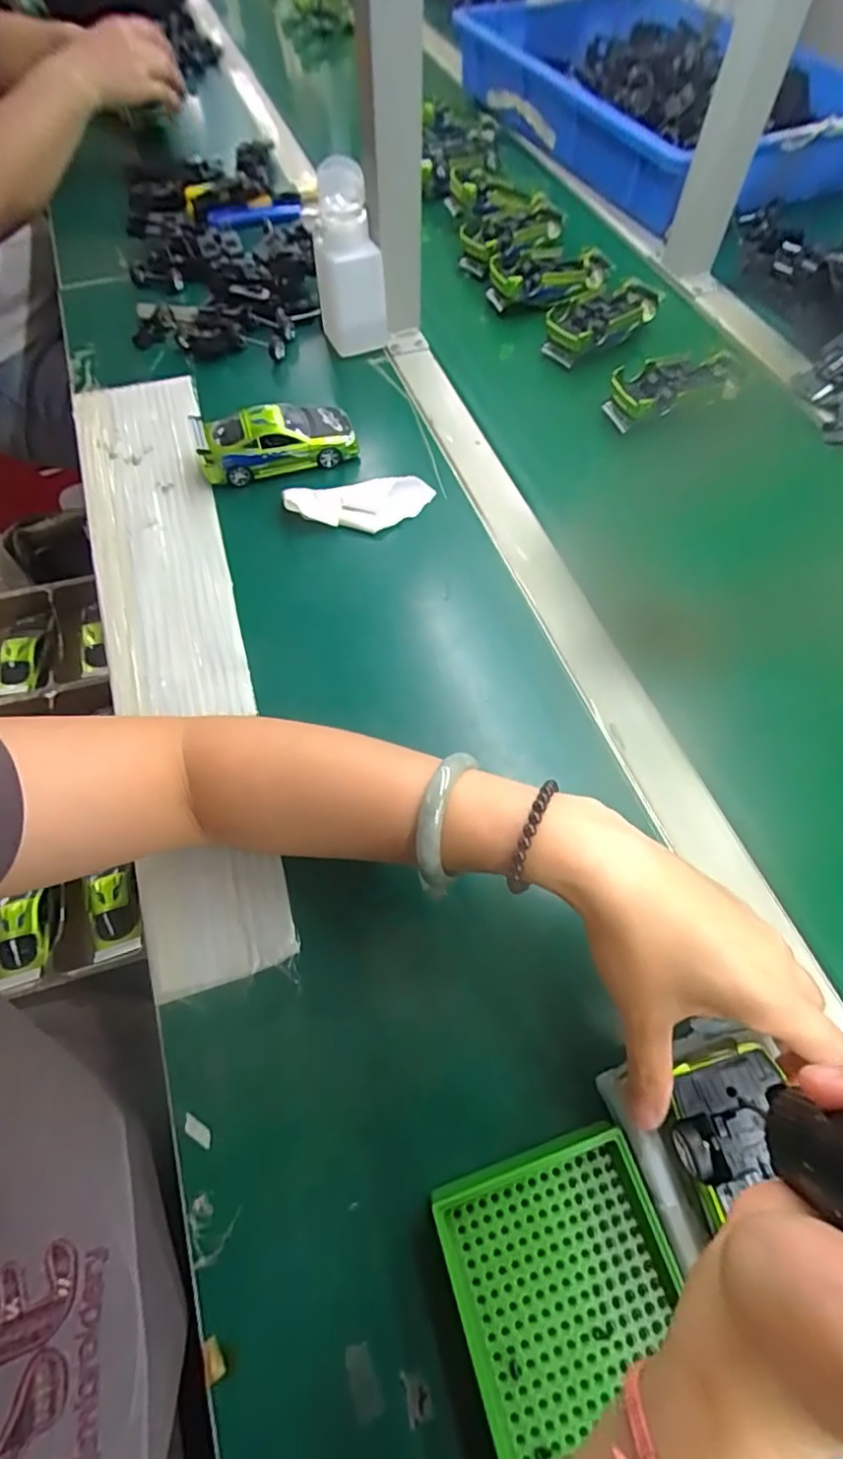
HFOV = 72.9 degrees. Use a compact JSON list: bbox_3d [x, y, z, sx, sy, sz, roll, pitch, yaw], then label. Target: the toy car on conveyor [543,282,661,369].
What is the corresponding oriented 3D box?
[{"bbox_3d":[0.181,-0.408,0.572,0.127,0.033,0.056,-26,66,-13],"label":"toy car on conveyor"}]

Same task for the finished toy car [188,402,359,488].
[{"bbox_3d":[-0.125,-0.250,0.484,0.128,0.034,0.055,-16,65,-9],"label":"finished toy car"}]

